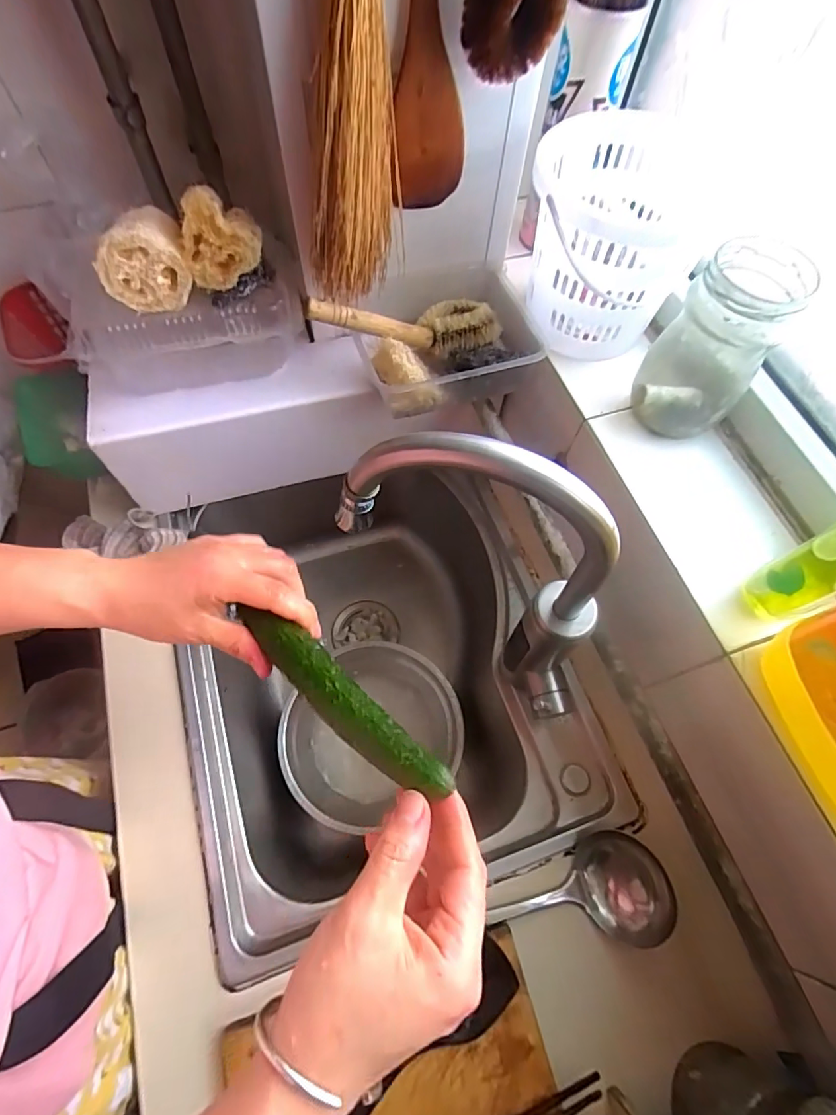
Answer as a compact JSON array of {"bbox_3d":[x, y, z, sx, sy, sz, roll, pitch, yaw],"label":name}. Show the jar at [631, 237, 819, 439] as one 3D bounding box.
[{"bbox_3d":[0.255,-0.180,0.443,0.080,0.152,0.080,1,65,-2],"label":"jar"}]

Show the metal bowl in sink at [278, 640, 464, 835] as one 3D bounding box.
[{"bbox_3d":[-0.071,0.248,0.734,0.252,0.076,0.222,-29,70,-15],"label":"metal bowl in sink"}]

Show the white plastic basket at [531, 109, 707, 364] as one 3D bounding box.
[{"bbox_3d":[0.182,-0.310,0.499,0.155,0.142,0.168,11,65,2],"label":"white plastic basket"}]

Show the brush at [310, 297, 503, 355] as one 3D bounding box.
[{"bbox_3d":[-0.011,-0.256,0.534,0.221,0.039,0.078,-6,64,-24],"label":"brush"}]

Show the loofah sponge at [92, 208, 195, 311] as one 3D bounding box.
[{"bbox_3d":[-0.258,-0.281,0.463,0.078,0.067,0.073,-21,68,-12],"label":"loofah sponge"}]

